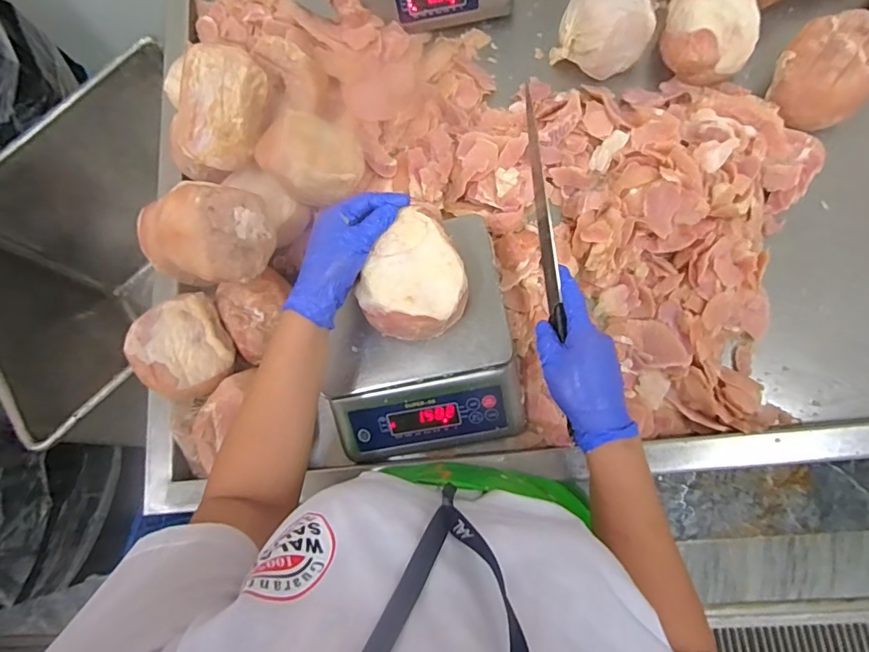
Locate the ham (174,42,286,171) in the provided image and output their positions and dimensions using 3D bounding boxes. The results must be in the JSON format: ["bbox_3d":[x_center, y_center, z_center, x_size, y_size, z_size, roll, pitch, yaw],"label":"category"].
[{"bbox_3d":[-0.273,-0.285,0.661,0.107,0.087,0.155,10,98,-8],"label":"ham"}]

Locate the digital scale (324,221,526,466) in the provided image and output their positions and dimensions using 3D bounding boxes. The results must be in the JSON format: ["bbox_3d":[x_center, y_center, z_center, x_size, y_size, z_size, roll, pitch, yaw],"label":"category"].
[{"bbox_3d":[-0.023,0.019,0.605,0.227,0.083,0.255,-12,76,5],"label":"digital scale"}]

